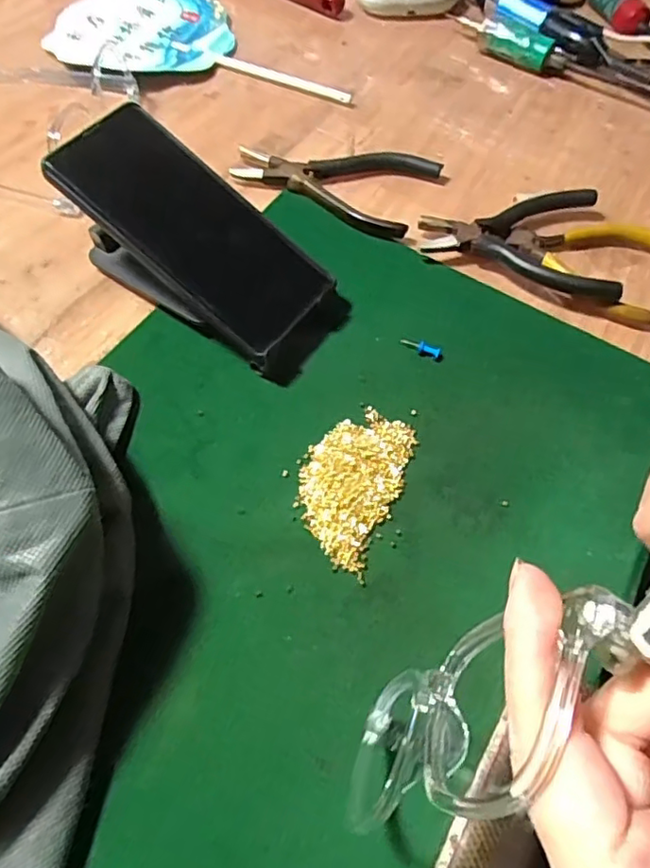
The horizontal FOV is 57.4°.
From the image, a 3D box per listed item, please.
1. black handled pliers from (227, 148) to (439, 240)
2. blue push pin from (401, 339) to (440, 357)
[{"bbox_3d":[0.007,-0.188,0.431,0.135,0.014,0.079,22,62,10],"label":"black handled pliers"},{"bbox_3d":[0.058,-0.053,0.360,0.024,0.004,0.006,22,62,10],"label":"blue push pin"}]

